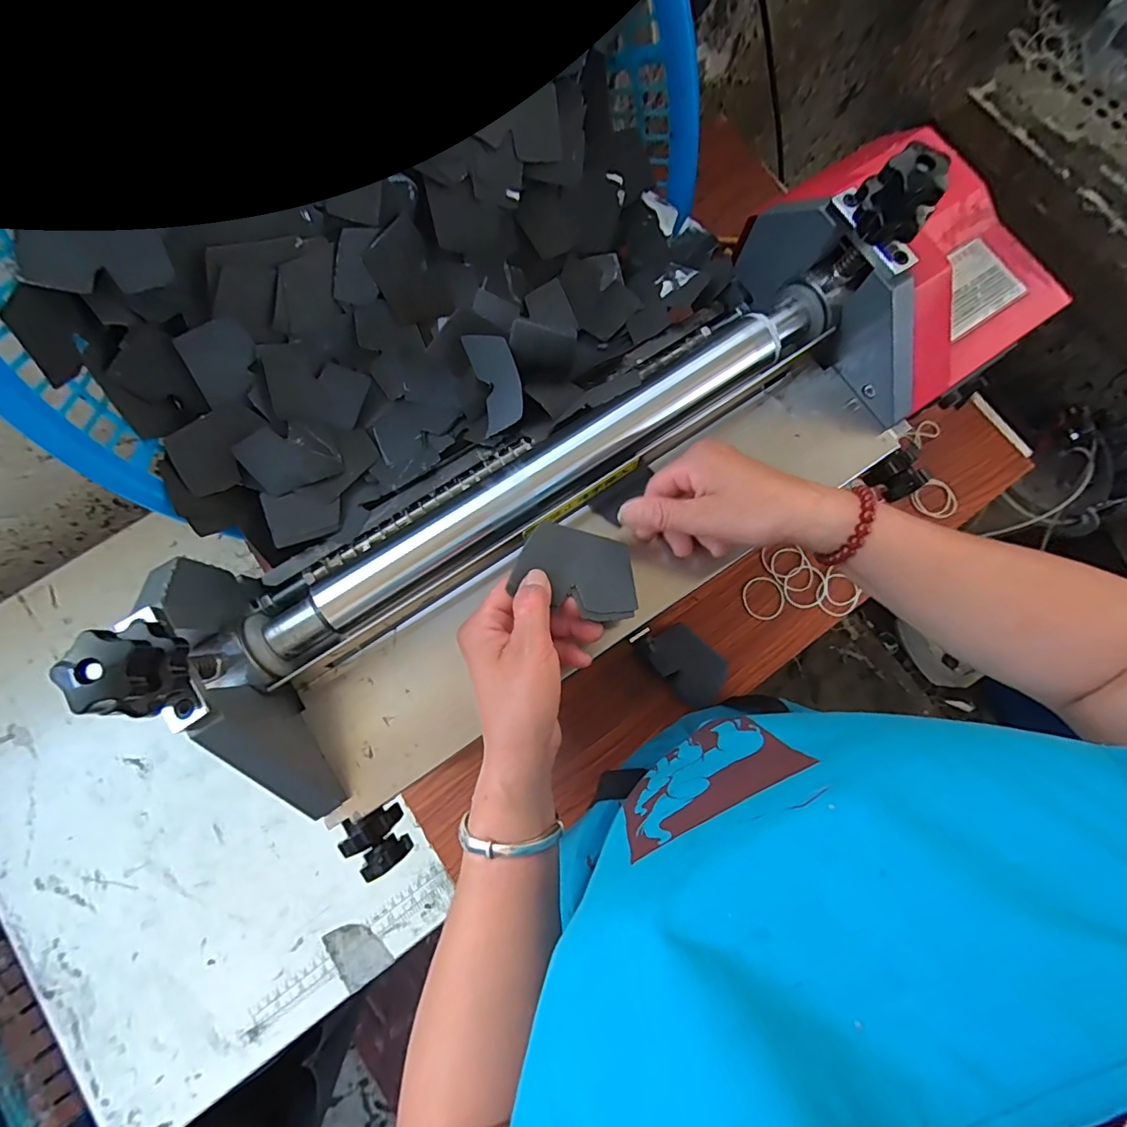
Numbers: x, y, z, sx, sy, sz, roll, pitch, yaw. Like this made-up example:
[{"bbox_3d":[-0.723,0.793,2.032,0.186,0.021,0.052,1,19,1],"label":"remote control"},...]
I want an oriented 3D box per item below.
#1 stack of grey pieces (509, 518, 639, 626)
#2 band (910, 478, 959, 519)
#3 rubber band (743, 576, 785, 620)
[{"bbox_3d":[0.012,0.004,0.347,0.083,0.004,0.055,22,64,-10],"label":"stack of grey pieces"},{"bbox_3d":[0.442,-0.074,0.619,0.053,0.008,0.047,-32,72,-15],"label":"band"},{"bbox_3d":[0.228,0.039,0.590,0.049,0.004,0.047,0,85,1],"label":"rubber band"}]

